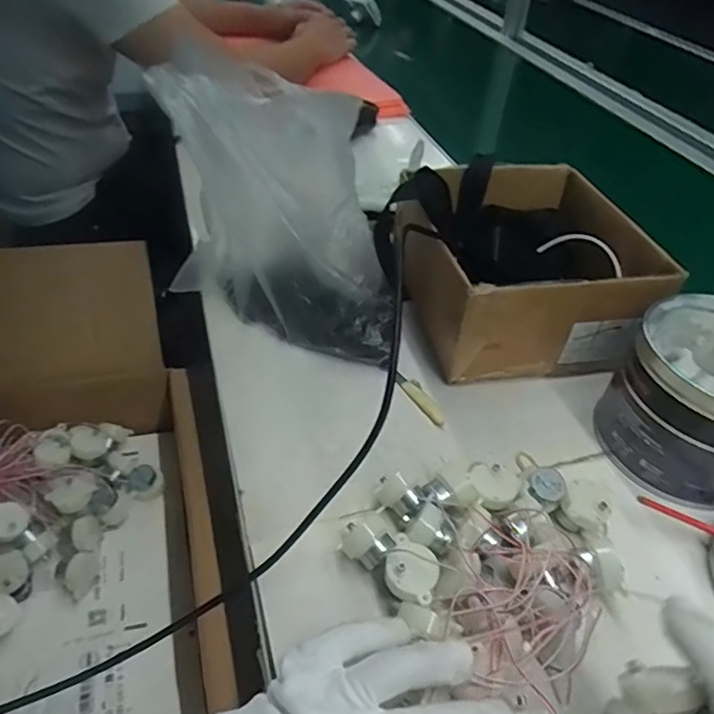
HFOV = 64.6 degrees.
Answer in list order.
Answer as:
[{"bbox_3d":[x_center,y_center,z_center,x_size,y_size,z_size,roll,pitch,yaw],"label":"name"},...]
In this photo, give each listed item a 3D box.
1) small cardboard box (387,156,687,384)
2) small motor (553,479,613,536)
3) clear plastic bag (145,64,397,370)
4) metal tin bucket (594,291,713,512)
[{"bbox_3d":[0.148,-0.085,0.538,0.193,0.107,0.207,-6,43,-10],"label":"small cardboard box"},{"bbox_3d":[0.158,0.107,0.392,0.031,0.029,0.030,32,49,30],"label":"small motor"},{"bbox_3d":[-0.073,-0.133,0.506,0.186,0.188,0.228,-7,43,-11],"label":"clear plastic bag"},{"bbox_3d":[0.268,0.031,0.431,0.126,0.105,0.138,1,43,-1],"label":"metal tin bucket"}]

